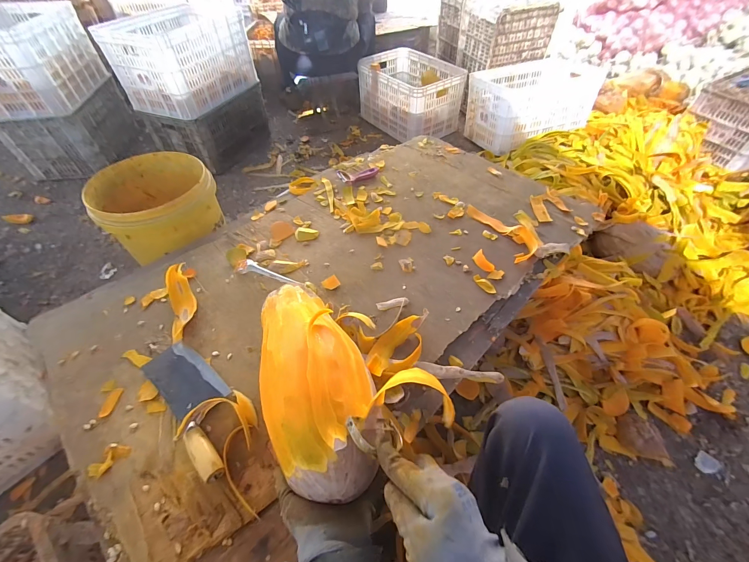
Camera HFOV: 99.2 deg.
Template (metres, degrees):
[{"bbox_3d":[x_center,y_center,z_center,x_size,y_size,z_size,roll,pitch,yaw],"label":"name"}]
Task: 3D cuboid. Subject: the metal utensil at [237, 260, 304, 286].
[{"bbox_3d":[-0.231,-0.014,0.719,0.145,0.018,0.032,18,51,-1],"label":"metal utensil"}]

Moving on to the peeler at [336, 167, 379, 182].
[{"bbox_3d":[-0.042,-0.318,0.942,0.128,0.021,0.054,-22,52,-16],"label":"peeler"}]

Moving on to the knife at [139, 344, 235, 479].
[{"bbox_3d":[-0.298,0.198,0.539,0.269,0.033,0.088,36,60,29],"label":"knife"}]

